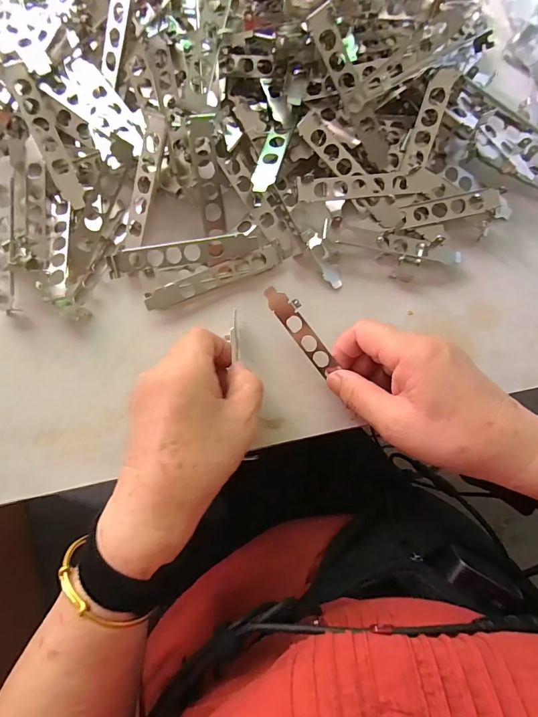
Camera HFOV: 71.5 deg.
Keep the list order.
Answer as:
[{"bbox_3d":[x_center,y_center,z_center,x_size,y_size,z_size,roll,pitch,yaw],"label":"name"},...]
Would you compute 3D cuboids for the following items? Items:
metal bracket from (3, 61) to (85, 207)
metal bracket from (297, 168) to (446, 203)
[{"bbox_3d":[-0.180,-0.177,0.304,0.018,0.009,0.115,-23,97,-8],"label":"metal bracket"},{"bbox_3d":[0.084,-0.144,0.310,0.119,0.006,0.019,-6,98,-2],"label":"metal bracket"}]

